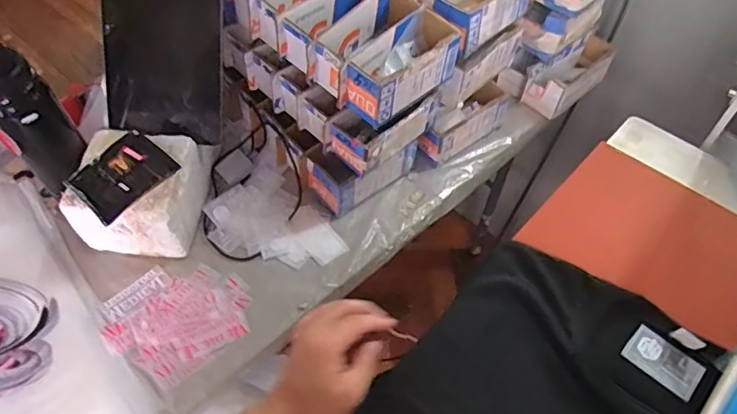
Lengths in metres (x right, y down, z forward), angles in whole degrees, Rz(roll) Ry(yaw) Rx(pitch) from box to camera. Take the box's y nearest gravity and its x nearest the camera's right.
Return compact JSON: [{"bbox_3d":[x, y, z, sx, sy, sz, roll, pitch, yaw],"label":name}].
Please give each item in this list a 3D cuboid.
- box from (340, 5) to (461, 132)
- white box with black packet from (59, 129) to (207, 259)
[{"bbox_3d":[0.041,-0.182,0.706,0.077,0.072,0.164,39,61,23],"label":"box"},{"bbox_3d":[-0.314,-0.017,0.741,0.139,0.133,0.146,8,54,4],"label":"white box with black packet"}]

